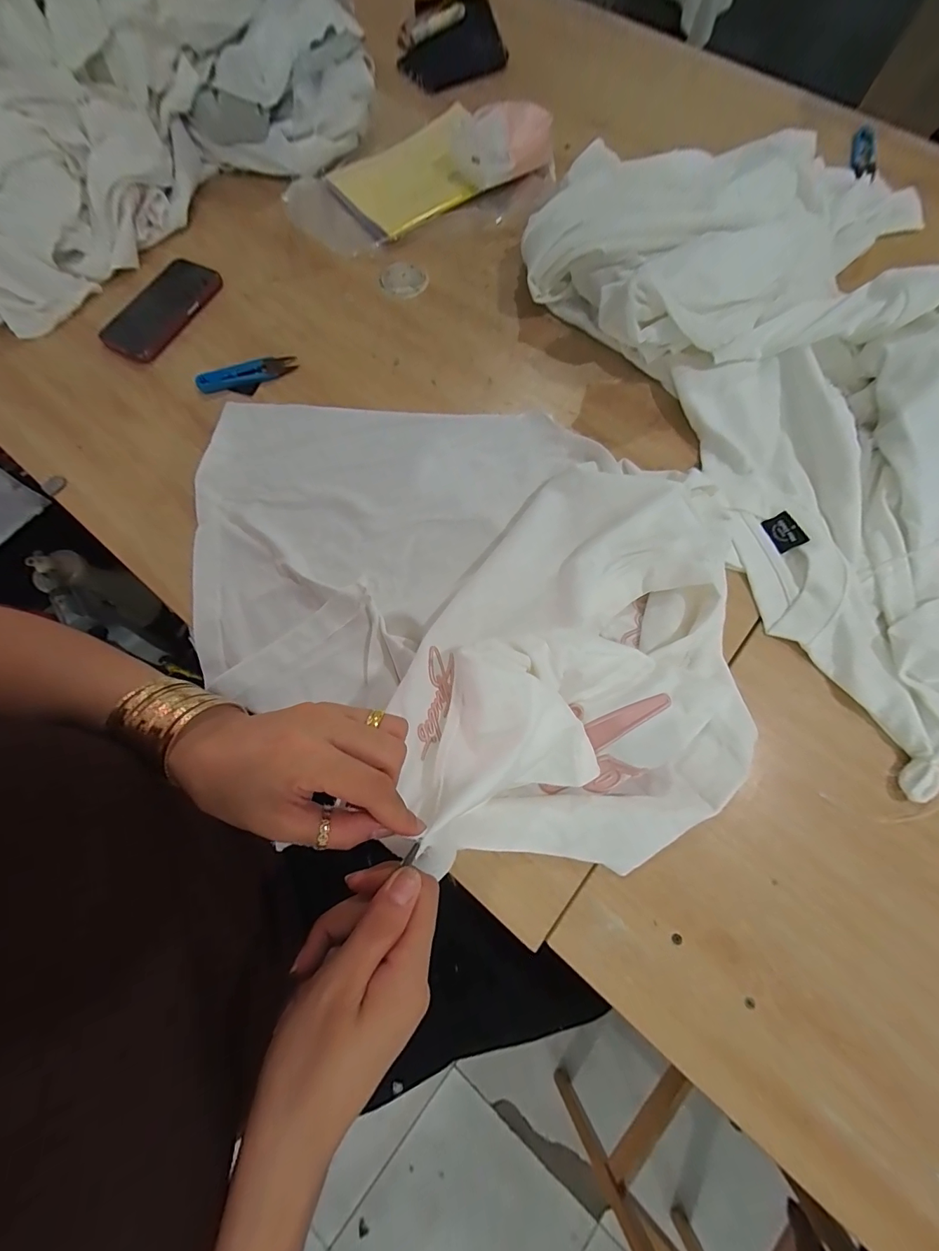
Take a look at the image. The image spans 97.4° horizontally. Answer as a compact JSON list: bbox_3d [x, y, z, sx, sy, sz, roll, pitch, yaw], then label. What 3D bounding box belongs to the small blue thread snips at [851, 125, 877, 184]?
[{"bbox_3d":[0.560,-0.674,0.585,0.033,0.008,0.125,15,75,6],"label":"small blue thread snips"}]

